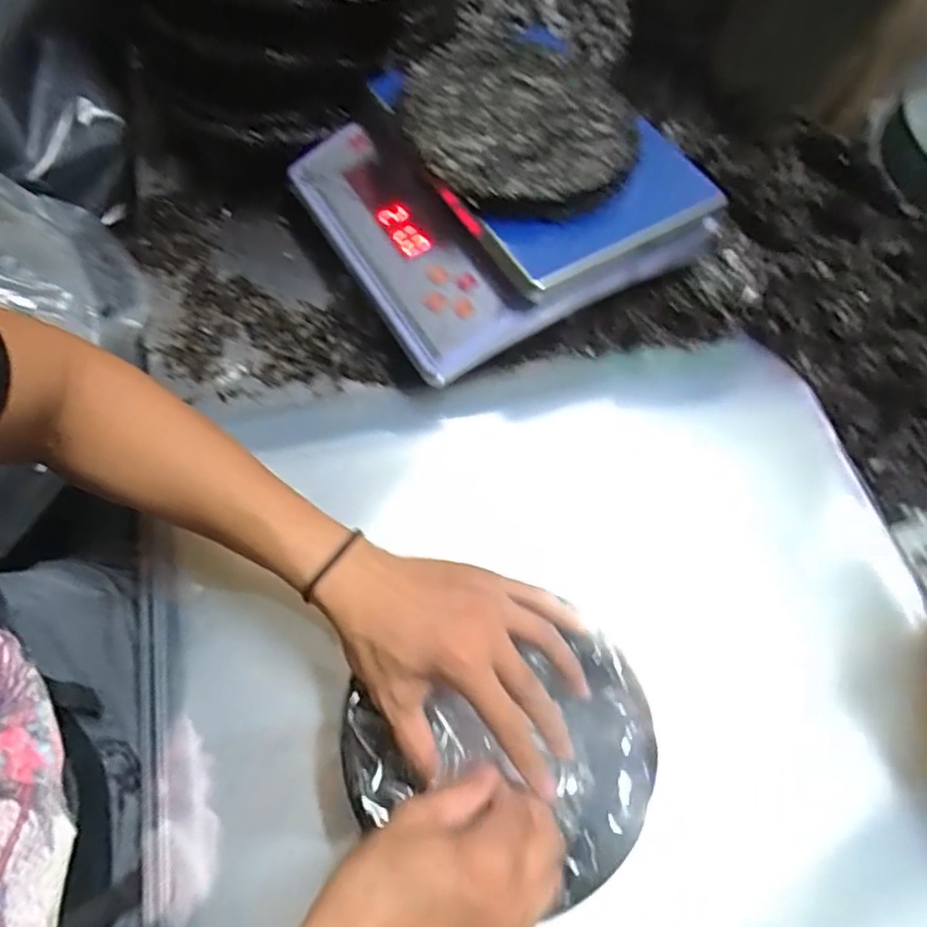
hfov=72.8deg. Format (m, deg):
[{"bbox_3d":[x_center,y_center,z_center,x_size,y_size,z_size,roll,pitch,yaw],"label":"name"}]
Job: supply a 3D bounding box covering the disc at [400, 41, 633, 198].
[{"bbox_3d":[0.050,-0.292,0.531,0.188,0.020,0.179,2,63,-3],"label":"disc"}]

